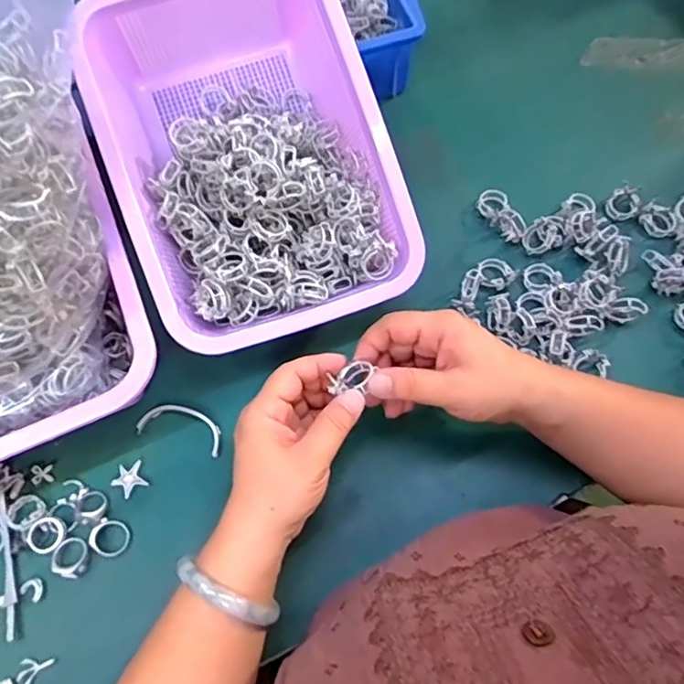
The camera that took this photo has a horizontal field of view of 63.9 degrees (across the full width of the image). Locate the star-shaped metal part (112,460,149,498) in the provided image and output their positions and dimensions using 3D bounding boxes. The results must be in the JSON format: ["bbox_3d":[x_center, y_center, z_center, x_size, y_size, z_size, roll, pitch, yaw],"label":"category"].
[{"bbox_3d":[-0.155,0.100,0.397,0.023,0.004,0.023,-23,69,-9],"label":"star-shaped metal part"}]

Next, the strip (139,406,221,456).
[{"bbox_3d":[-0.119,0.063,0.411,0.067,0.008,0.028,16,68,7],"label":"strip"}]

